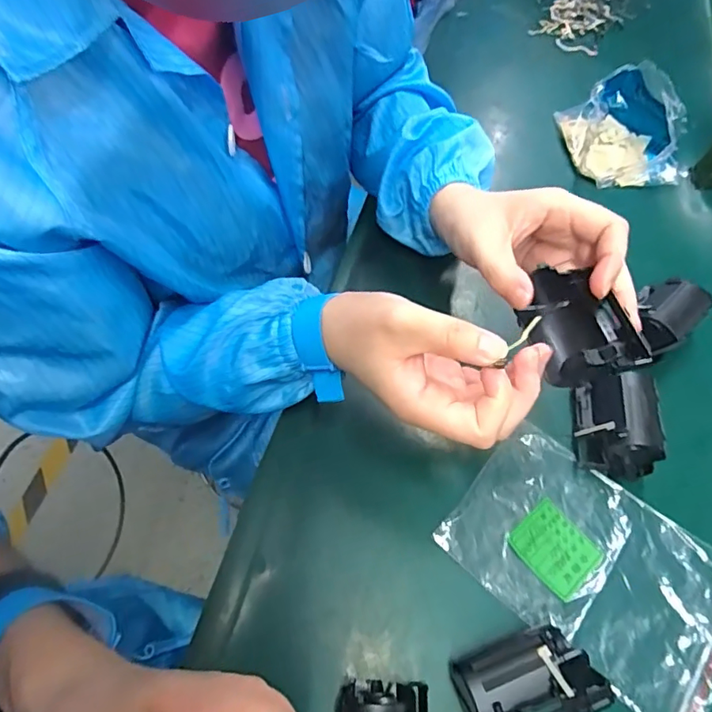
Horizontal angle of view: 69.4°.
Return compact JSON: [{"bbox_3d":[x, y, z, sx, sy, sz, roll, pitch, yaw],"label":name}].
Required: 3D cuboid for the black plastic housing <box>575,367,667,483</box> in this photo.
[{"bbox_3d":[0.184,0.047,0.365,0.049,0.041,0.071,10,59,3],"label":"black plastic housing"}]

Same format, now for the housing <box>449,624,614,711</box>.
[{"bbox_3d":[0.091,0.178,0.281,0.069,0.047,0.042,-15,61,-12],"label":"housing"}]

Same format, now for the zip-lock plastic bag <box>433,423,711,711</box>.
[{"bbox_3d":[0.153,0.133,0.334,0.172,0.010,0.114,37,64,18],"label":"zip-lock plastic bag"}]

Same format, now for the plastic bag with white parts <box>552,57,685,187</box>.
[{"bbox_3d":[0.281,-0.239,0.522,0.107,0.074,0.112,1,59,-3],"label":"plastic bag with white parts"}]

